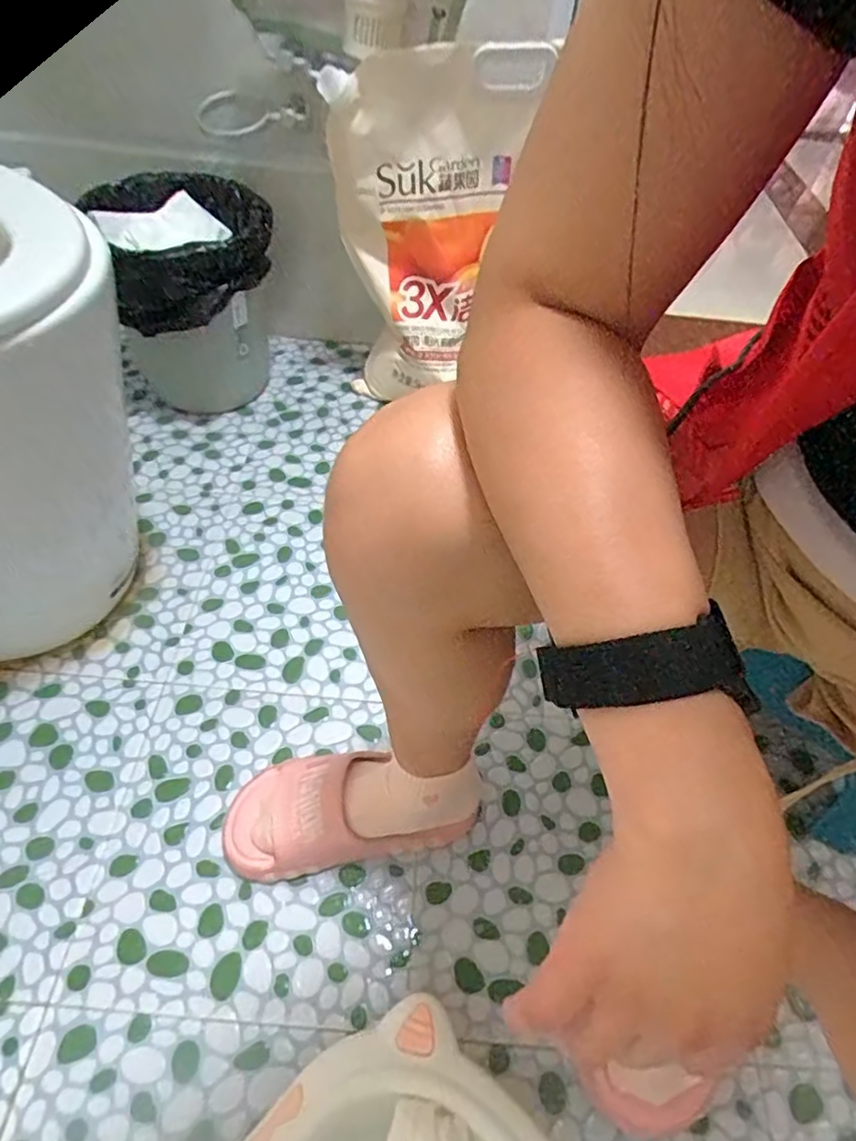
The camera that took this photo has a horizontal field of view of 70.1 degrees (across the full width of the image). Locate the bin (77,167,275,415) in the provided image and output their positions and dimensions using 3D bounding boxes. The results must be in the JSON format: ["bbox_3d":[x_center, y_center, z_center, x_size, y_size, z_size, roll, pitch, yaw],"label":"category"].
[{"bbox_3d":[-0.339,-0.401,0.917,0.218,0.279,0.257,-12,54,-13],"label":"bin"}]

